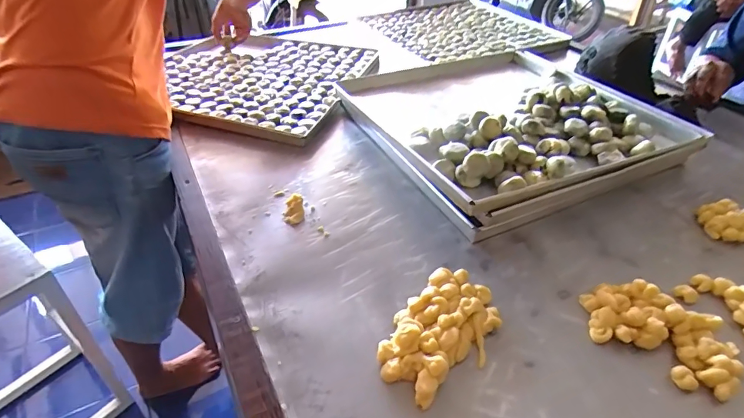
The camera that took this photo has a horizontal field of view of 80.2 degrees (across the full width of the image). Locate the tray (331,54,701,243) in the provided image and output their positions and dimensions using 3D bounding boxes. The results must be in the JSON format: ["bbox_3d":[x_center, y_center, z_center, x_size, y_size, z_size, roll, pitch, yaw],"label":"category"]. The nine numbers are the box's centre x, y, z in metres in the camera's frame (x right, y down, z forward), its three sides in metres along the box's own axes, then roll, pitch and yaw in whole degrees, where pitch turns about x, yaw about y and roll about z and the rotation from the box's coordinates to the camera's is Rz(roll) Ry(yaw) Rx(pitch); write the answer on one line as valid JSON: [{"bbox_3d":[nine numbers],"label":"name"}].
[{"bbox_3d":[0.249,-0.200,0.892,0.516,0.102,0.540,-17,42,-20],"label":"tray"}]

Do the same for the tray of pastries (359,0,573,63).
[{"bbox_3d":[0.271,-0.605,1.450,0.494,0.030,0.510,-13,41,-16],"label":"tray of pastries"}]

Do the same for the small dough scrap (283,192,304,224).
[{"bbox_3d":[-0.127,-0.001,0.713,0.033,0.025,0.050,-6,39,-8],"label":"small dough scrap"}]

